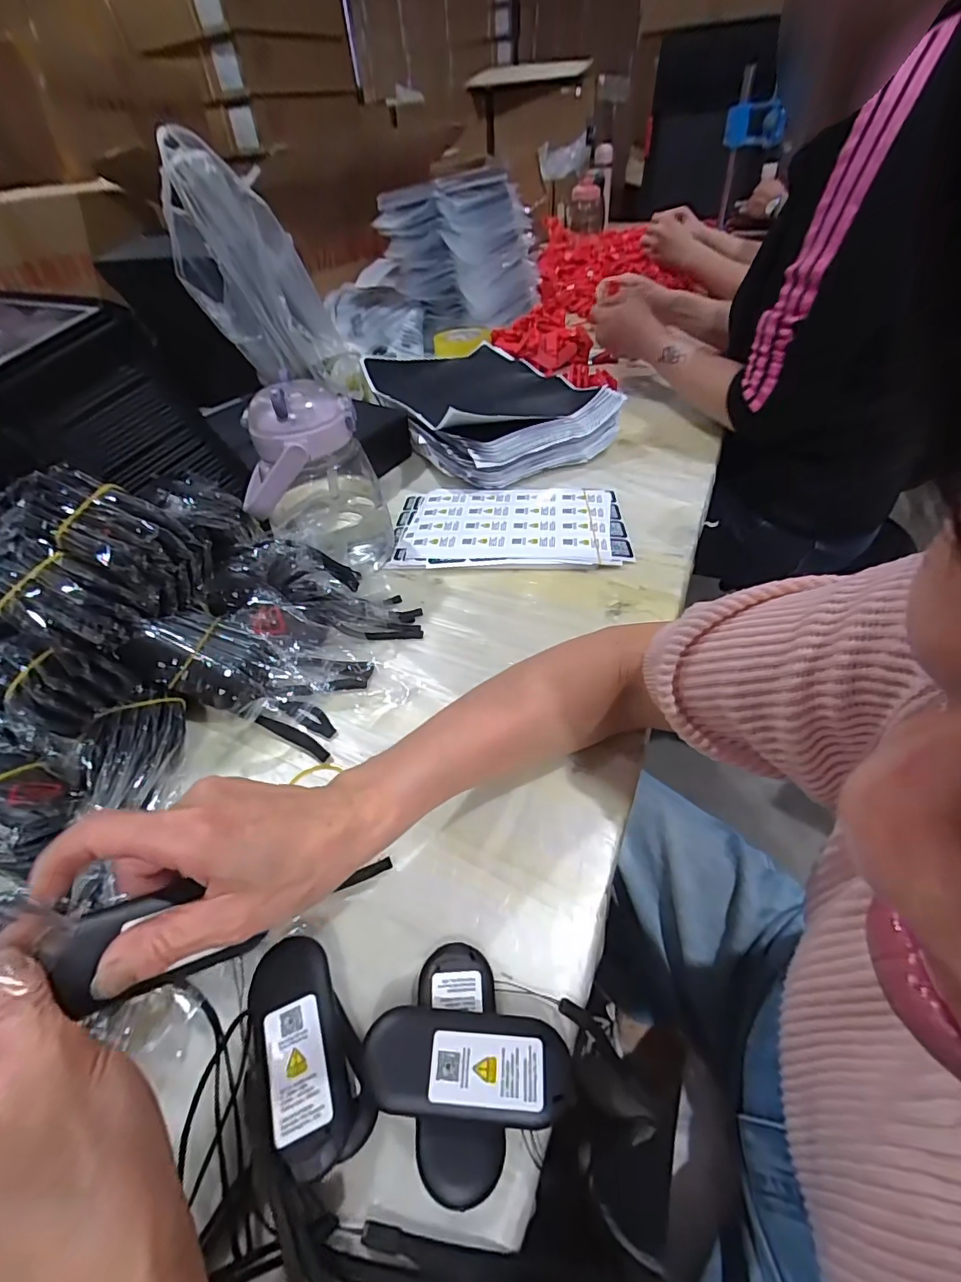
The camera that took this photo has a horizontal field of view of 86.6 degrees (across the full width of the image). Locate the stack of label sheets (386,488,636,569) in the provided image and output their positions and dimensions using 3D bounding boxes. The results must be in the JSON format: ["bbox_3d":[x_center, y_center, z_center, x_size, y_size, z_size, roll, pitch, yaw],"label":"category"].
[{"bbox_3d":[0.030,-0.131,0.573,0.254,0.012,0.148,0,45,5],"label":"stack of label sheets"}]

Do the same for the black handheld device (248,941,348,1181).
[{"bbox_3d":[-0.088,0.196,0.246,0.038,0.019,0.091,-17,46,-12],"label":"black handheld device"}]

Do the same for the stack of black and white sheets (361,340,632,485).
[{"bbox_3d":[0.001,-0.345,0.737,0.256,0.073,0.338,-22,47,-16],"label":"stack of black and white sheets"}]

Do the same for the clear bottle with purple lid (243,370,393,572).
[{"bbox_3d":[-0.161,-0.159,0.496,0.119,0.163,0.089,-15,46,-10],"label":"clear bottle with purple lid"}]

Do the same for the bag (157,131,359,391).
[{"bbox_3d":[-0.302,-0.473,0.700,0.149,0.326,0.074,-32,46,8],"label":"bag"}]

